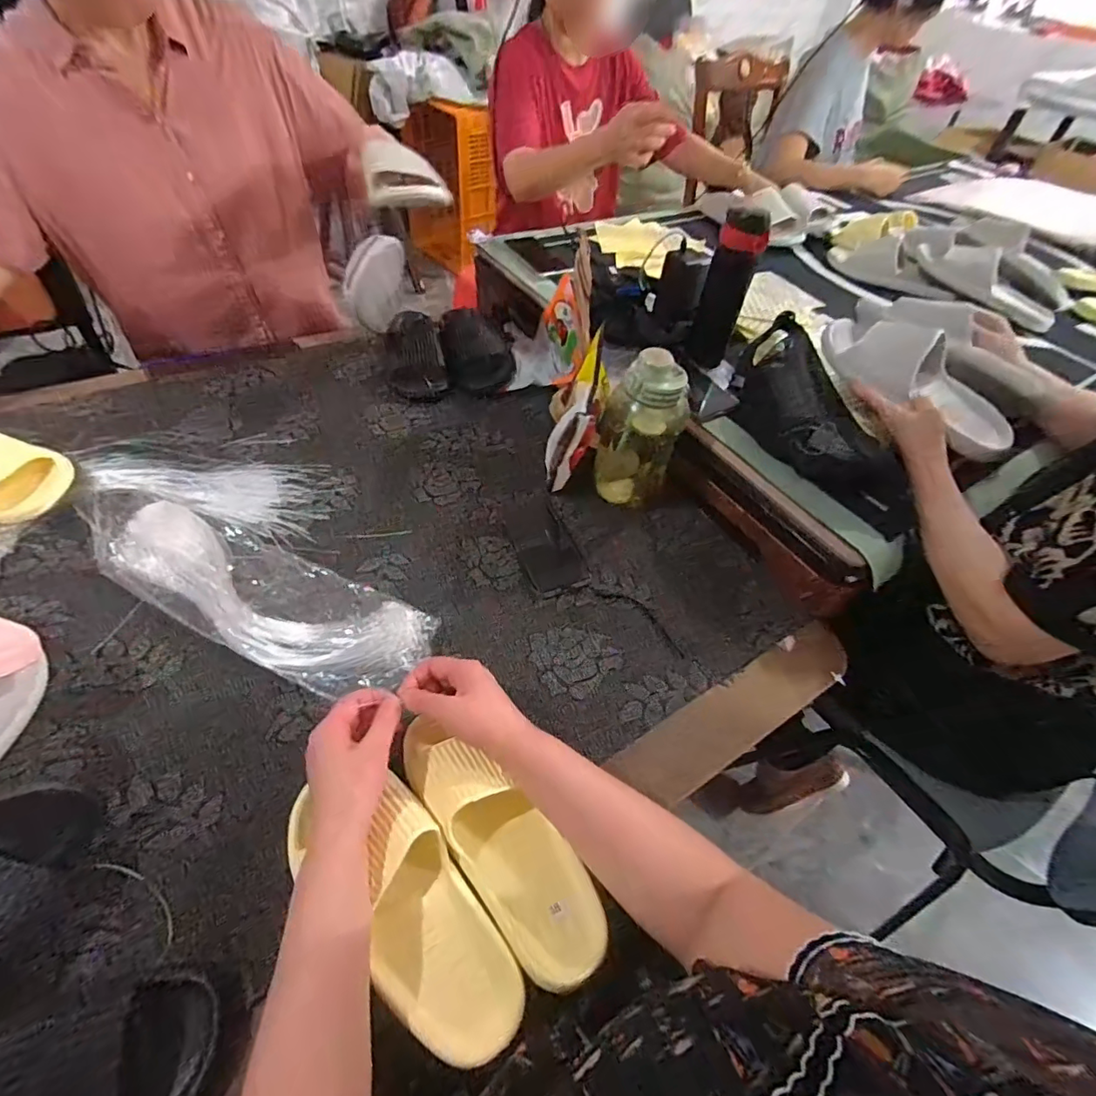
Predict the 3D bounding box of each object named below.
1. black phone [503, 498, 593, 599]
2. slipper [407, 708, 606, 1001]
[{"bbox_3d":[-0.005,-0.005,0.717,0.079,0.004,0.155,-16,54,-19],"label":"black phone"},{"bbox_3d":[-0.042,0.250,0.462,0.081,0.064,0.229,-34,68,-29],"label":"slipper"}]

